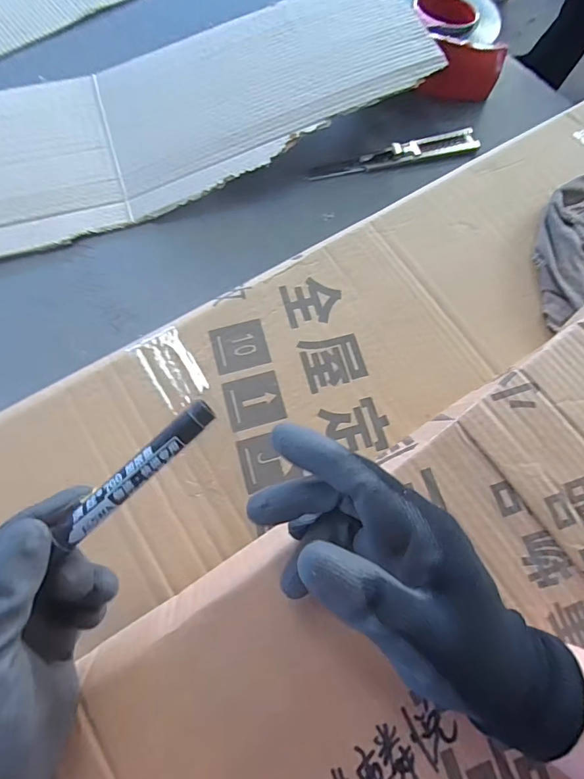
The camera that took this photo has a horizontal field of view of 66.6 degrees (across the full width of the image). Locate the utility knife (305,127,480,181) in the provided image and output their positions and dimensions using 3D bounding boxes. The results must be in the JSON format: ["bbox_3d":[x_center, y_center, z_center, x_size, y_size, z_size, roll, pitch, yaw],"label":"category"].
[{"bbox_3d":[0.118,-0.271,0.515,0.199,0.009,0.031,-13,72,-7],"label":"utility knife"}]

